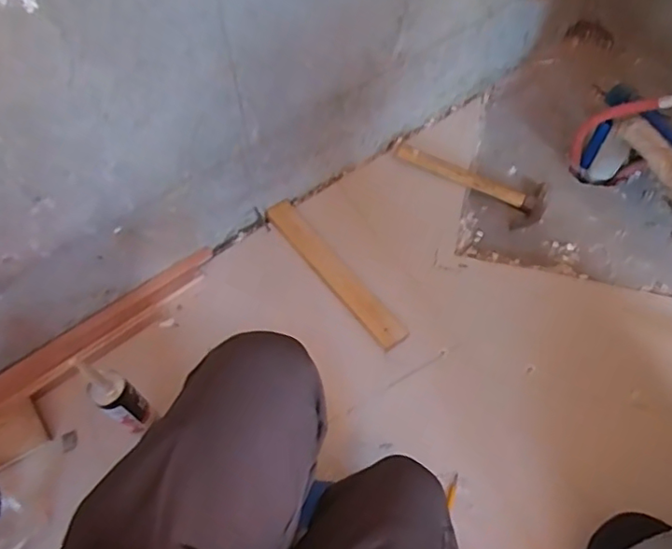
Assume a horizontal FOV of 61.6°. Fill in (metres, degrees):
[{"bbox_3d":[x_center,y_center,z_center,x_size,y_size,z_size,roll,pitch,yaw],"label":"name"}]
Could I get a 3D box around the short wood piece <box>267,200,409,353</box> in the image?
[{"bbox_3d":[-0.005,-0.009,1.028,0.056,0.010,0.359,-34,64,-17],"label":"short wood piece"}]

